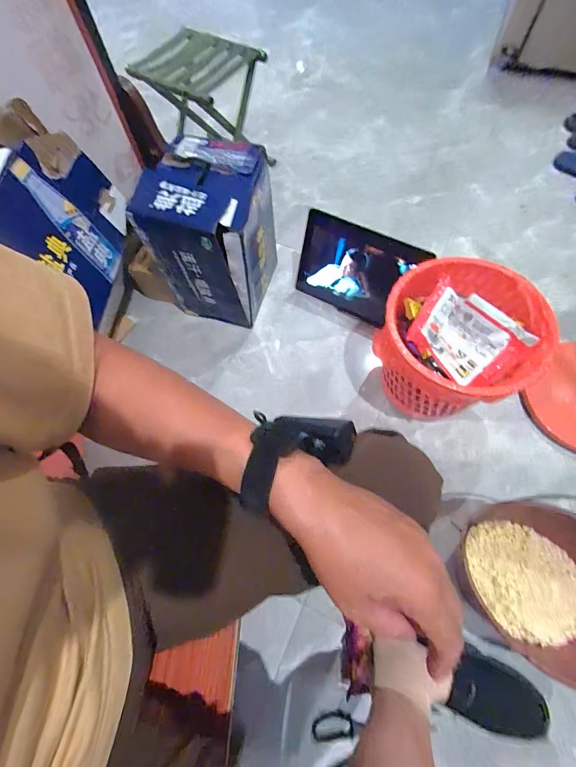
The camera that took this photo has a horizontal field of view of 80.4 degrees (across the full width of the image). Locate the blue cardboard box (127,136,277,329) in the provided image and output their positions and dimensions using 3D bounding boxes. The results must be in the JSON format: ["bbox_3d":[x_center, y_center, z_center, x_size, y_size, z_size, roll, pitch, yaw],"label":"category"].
[{"bbox_3d":[-0.158,-0.322,0.805,0.218,0.344,0.239,19,68,10],"label":"blue cardboard box"}]

